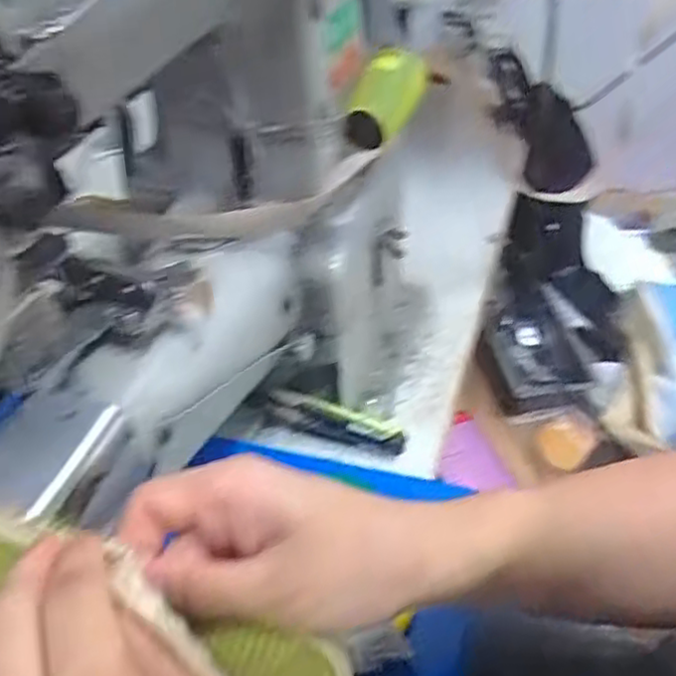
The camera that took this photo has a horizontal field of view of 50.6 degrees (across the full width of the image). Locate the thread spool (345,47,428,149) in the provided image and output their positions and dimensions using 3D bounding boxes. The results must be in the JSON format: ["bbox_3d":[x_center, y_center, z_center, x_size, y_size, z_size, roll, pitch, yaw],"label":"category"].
[{"bbox_3d":[0.027,-0.156,0.462,0.035,0.033,0.077,19,62,22],"label":"thread spool"}]

